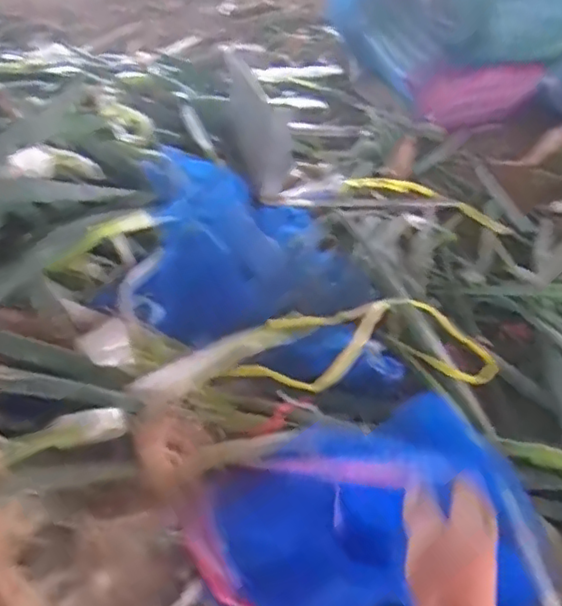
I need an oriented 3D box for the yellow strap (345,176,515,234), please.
[{"bbox_3d":[0.272,-0.196,1.139,0.306,0.022,0.111,19,48,18],"label":"yellow strap"}]

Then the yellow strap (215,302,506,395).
[{"bbox_3d":[0.112,0.058,0.825,0.340,0.046,0.139,-2,45,-3],"label":"yellow strap"}]

